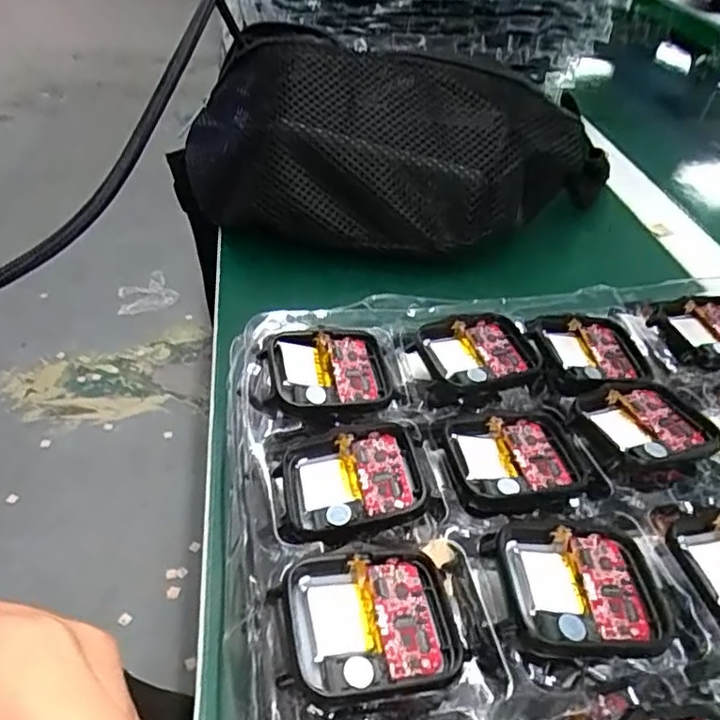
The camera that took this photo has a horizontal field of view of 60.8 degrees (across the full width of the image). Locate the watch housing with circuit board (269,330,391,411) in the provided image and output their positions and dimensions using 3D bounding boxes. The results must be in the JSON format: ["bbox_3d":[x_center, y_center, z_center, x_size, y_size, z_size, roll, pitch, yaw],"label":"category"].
[{"bbox_3d":[-0.011,0.003,0.227,0.042,0.007,0.037,-3,43,-9],"label":"watch housing with circuit board"}]

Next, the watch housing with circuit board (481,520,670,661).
[{"bbox_3d":[0.061,0.063,0.170,0.045,0.007,0.039,0,43,-6],"label":"watch housing with circuit board"}]

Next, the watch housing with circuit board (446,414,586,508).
[{"bbox_3d":[0.052,0.034,0.210,0.041,0.005,0.039,-2,43,-9],"label":"watch housing with circuit board"}]

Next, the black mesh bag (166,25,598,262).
[{"bbox_3d":[0.022,-0.137,0.389,0.290,0.092,0.121,8,43,3],"label":"black mesh bag"}]

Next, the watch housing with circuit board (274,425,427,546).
[{"bbox_3d":[-0.003,0.039,0.195,0.044,0.012,0.037,-4,43,-10],"label":"watch housing with circuit board"}]

